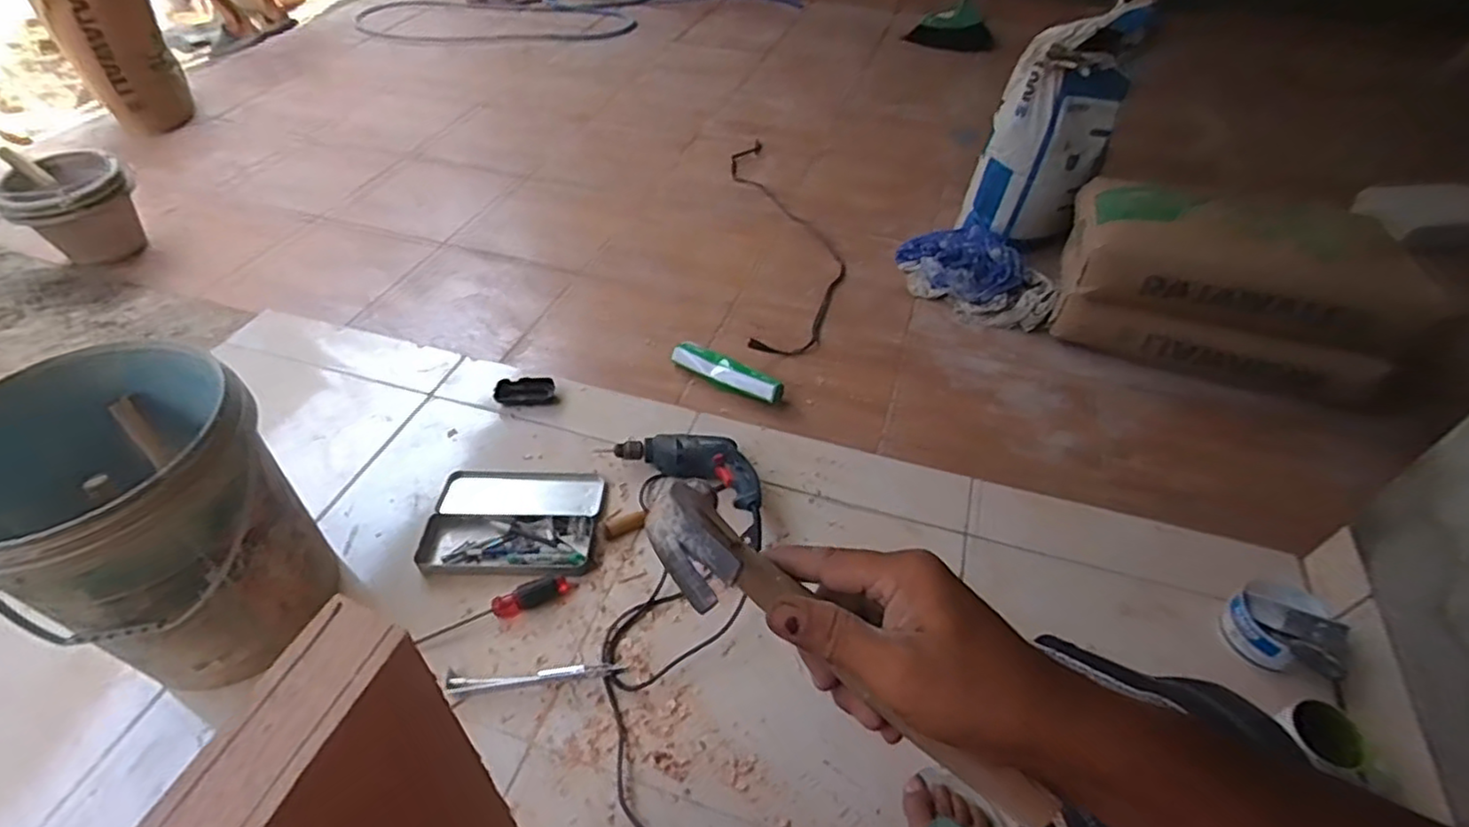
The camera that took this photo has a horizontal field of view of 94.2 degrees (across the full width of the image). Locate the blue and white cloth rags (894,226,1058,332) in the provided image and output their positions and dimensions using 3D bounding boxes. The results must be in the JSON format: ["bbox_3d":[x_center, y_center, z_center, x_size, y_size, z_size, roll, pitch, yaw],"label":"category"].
[{"bbox_3d":[0.550,-0.328,1.586,0.360,0.107,0.265,17,47,14],"label":"blue and white cloth rags"}]

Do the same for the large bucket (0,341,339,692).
[{"bbox_3d":[-0.717,0.132,0.844,0.301,0.318,0.283,1,45,-1],"label":"large bucket"}]

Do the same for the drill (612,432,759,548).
[{"bbox_3d":[-0.043,0.095,1.118,0.309,0.067,0.140,31,52,25],"label":"drill"}]

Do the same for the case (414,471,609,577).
[{"bbox_3d":[-0.347,0.168,1.079,0.263,0.021,0.195,4,45,1],"label":"case"}]

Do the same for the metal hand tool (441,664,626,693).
[{"bbox_3d":[-0.264,0.349,0.913,0.226,0.016,0.027,-5,46,-8],"label":"metal hand tool"}]

